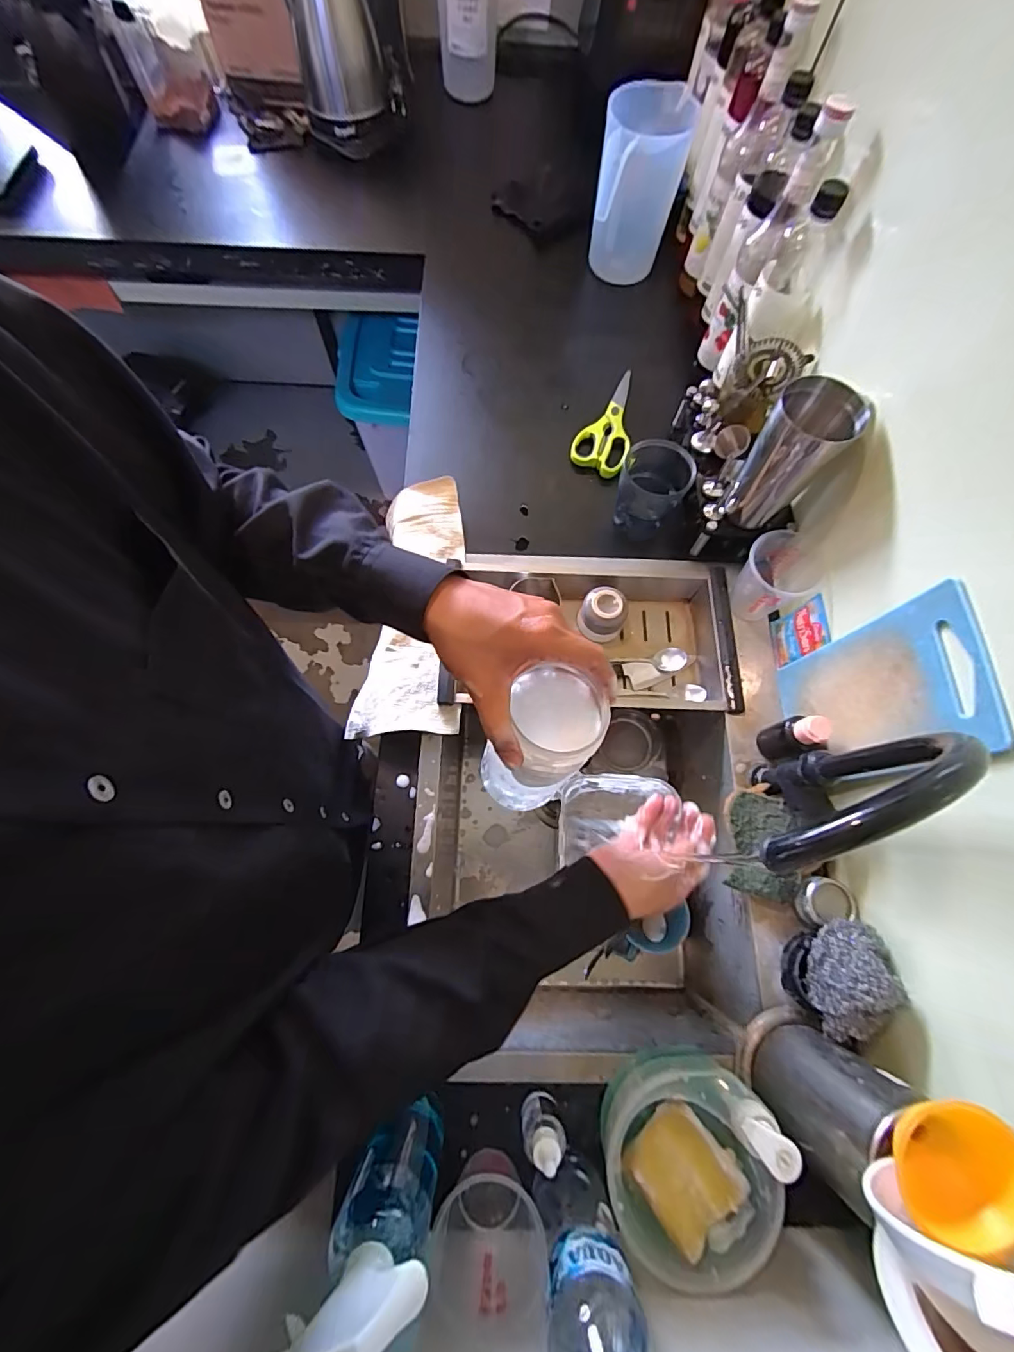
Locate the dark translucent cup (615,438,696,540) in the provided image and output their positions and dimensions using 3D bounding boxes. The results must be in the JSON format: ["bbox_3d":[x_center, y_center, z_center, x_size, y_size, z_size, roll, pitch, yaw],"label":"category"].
[{"bbox_3d":[0.188,-0.240,0.654,0.082,0.107,0.087,0,71,0],"label":"dark translucent cup"}]

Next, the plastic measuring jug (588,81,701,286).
[{"bbox_3d":[0.208,-0.770,0.794,0.124,0.214,0.206,15,71,5],"label":"plastic measuring jug"}]

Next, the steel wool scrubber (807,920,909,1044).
[{"bbox_3d":[0.321,0.282,0.452,0.046,0.067,0.100,18,72,3],"label":"steel wool scrubber"}]

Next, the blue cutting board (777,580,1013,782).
[{"bbox_3d":[0.358,0.028,0.494,0.015,0.247,0.143,-1,72,-6],"label":"blue cutting board"}]

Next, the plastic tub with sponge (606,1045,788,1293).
[{"bbox_3d":[0.151,0.420,0.430,0.128,0.083,0.139,1,71,-2],"label":"plastic tub with sponge"}]

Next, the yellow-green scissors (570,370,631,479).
[{"bbox_3d":[0.169,-0.391,0.752,0.079,0.014,0.199,26,72,8],"label":"yellow-green scissors"}]

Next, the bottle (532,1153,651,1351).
[{"bbox_3d":[0.055,0.436,0.352,0.064,0.226,0.069,-11,72,-6],"label":"bottle"}]

